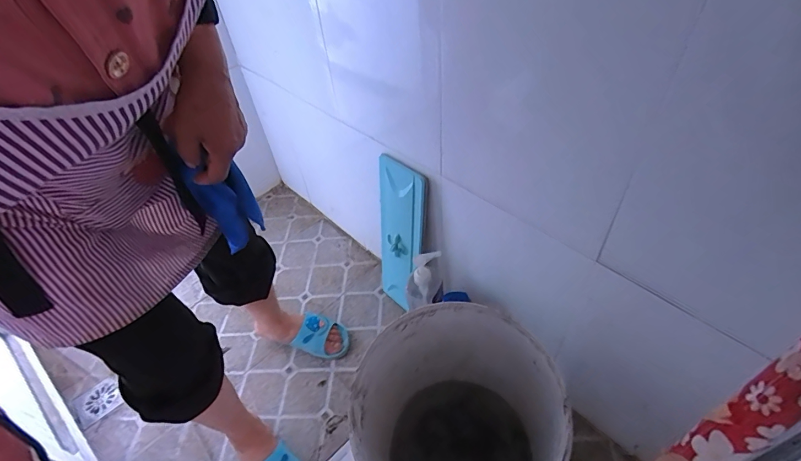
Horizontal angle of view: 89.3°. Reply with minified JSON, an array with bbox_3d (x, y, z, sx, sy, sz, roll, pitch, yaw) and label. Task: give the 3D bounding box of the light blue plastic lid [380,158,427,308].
[{"bbox_3d":[-0.002,0.029,0.918,0.119,0.396,0.018,28,47,29],"label":"light blue plastic lid"}]

